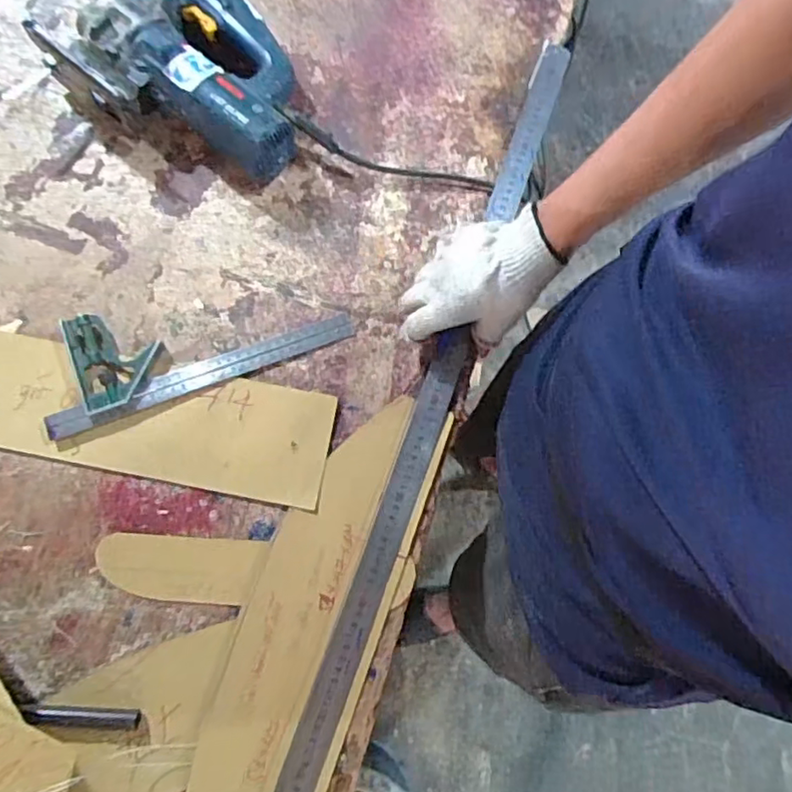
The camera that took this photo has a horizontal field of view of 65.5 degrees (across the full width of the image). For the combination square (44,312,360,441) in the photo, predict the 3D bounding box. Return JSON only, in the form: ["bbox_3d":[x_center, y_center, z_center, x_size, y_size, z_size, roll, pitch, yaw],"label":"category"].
[{"bbox_3d":[-0.197,-0.059,0.590,0.287,0.014,0.106,-21,78,-6],"label":"combination square"}]

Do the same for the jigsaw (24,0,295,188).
[{"bbox_3d":[-0.206,-0.324,0.624,0.182,0.076,0.246,-40,80,-10],"label":"jigsaw"}]

